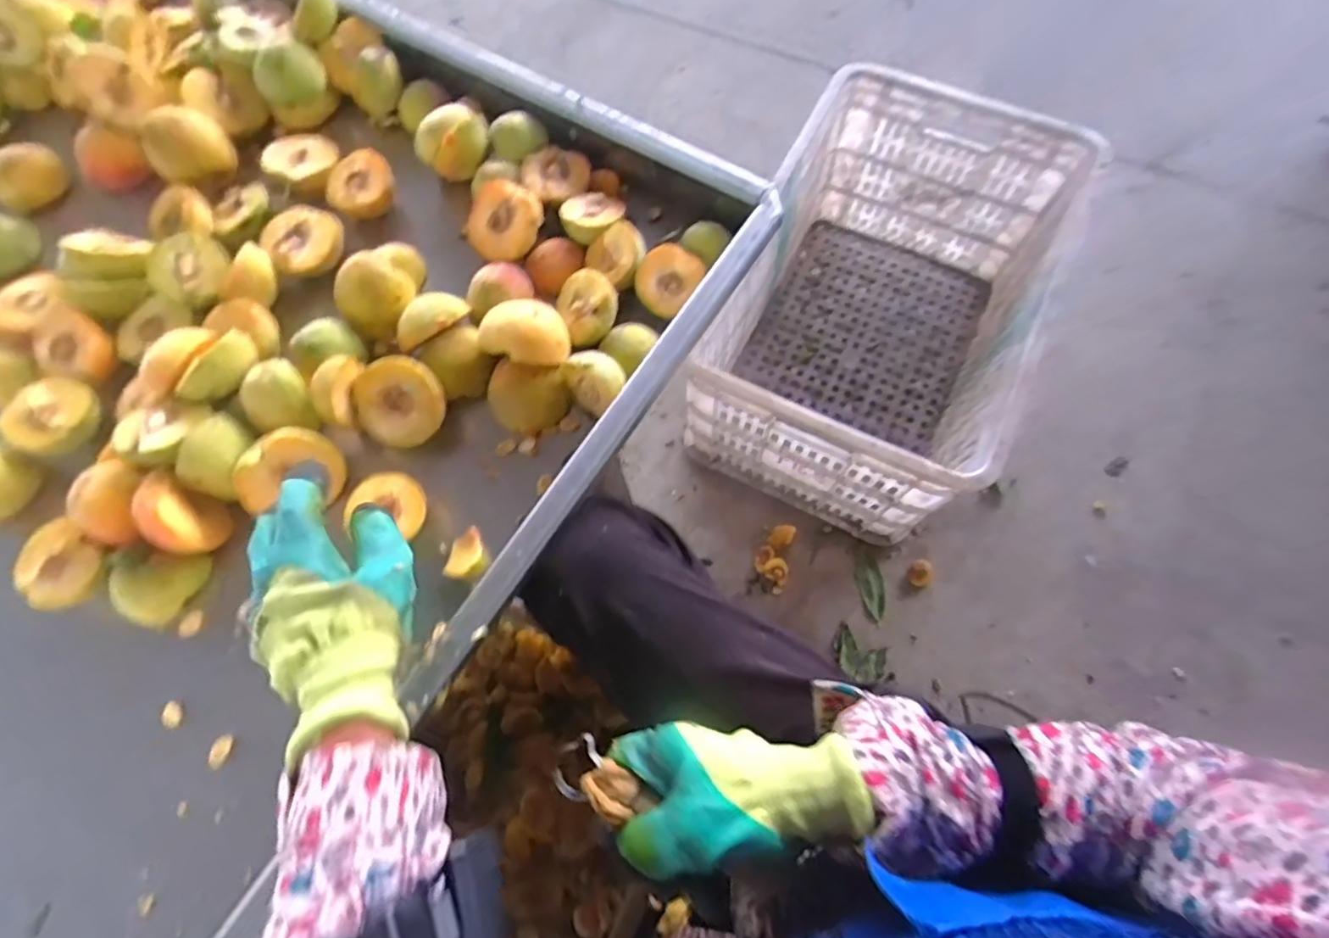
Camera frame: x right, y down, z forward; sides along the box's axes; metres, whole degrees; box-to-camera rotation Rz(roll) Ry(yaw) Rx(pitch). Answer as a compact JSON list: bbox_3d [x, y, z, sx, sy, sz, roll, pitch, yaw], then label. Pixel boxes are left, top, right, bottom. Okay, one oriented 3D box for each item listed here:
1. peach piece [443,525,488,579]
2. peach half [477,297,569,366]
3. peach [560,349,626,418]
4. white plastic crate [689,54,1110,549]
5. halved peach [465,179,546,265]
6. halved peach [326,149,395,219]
[{"bbox_3d":[-0.146,0.063,0.440,0.030,0.009,0.039,15,71,7],"label":"peach piece"},{"bbox_3d":[-0.109,-0.107,0.453,0.066,0.030,0.048,2,70,2],"label":"peach half"},{"bbox_3d":[-0.053,-0.066,0.451,0.044,0.053,0.040,0,70,1],"label":"peach"},{"bbox_3d":[0.291,-0.221,0.823,0.338,0.290,0.533,26,73,10],"label":"white plastic crate"},{"bbox_3d":[-0.140,-0.219,0.527,0.067,0.030,0.067,1,95,17],"label":"halved peach"},{"bbox_3d":[-0.280,-0.260,0.545,0.058,0.031,0.050,-46,107,-6],"label":"halved peach"}]

